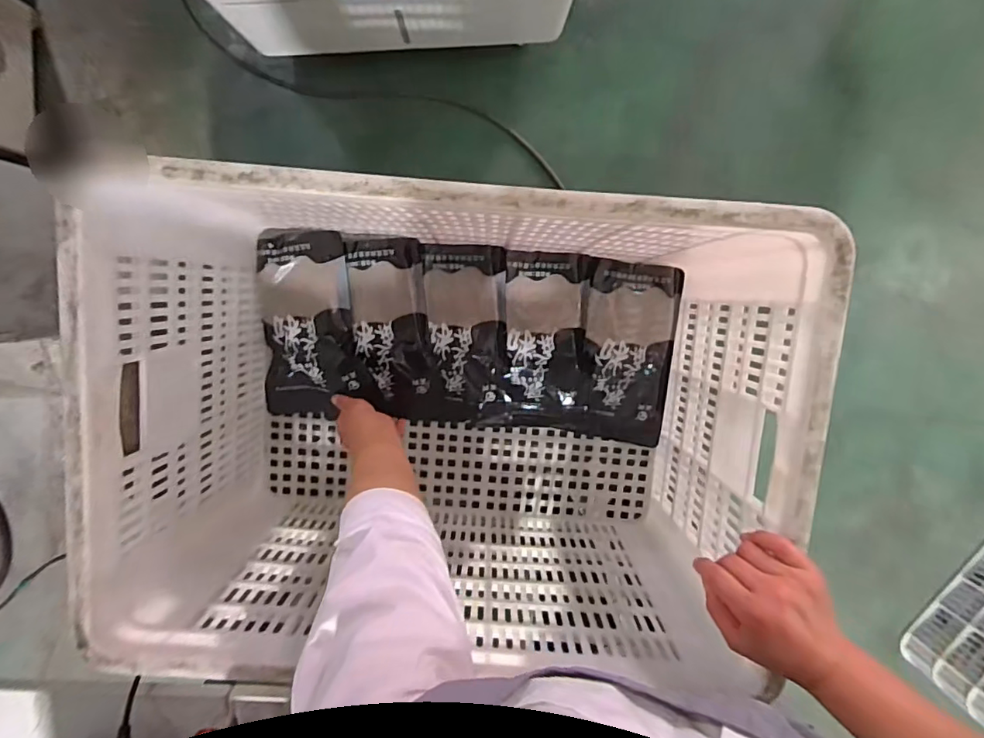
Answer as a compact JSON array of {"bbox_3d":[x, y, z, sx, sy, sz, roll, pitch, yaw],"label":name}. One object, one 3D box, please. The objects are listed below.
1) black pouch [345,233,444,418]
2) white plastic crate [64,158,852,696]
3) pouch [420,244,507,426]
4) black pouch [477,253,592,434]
[{"bbox_3d":[-0.134,-0.046,0.737,0.103,0.025,0.256,-7,109,0],"label":"black pouch"},{"bbox_3d":[-0.031,0.040,0.612,0.603,0.357,0.421,3,98,-1],"label":"white plastic crate"},{"bbox_3d":[-0.034,-0.042,0.746,0.105,0.050,0.239,-2,98,-1],"label":"pouch"},{"bbox_3d":[0.073,-0.033,0.752,0.144,0.058,0.243,5,98,-2],"label":"black pouch"}]

